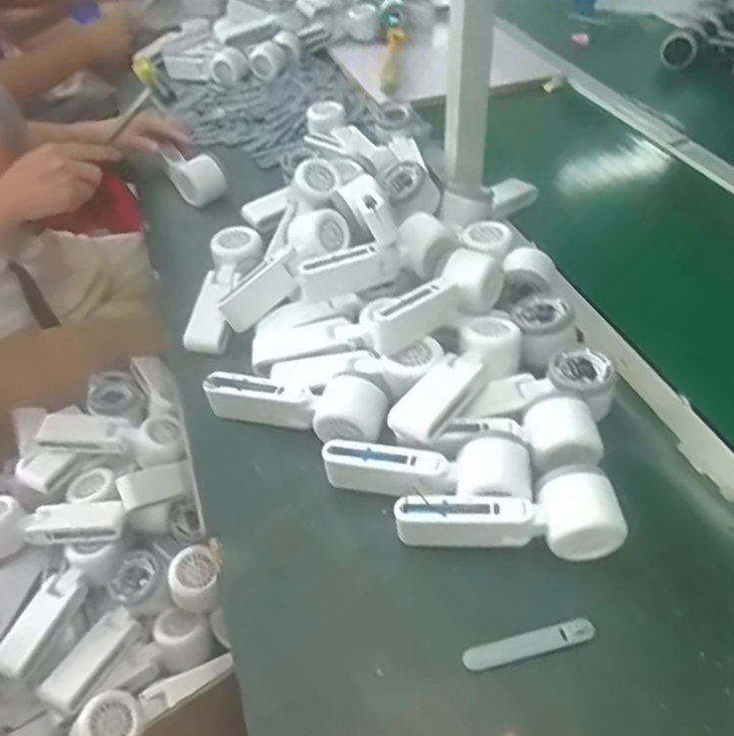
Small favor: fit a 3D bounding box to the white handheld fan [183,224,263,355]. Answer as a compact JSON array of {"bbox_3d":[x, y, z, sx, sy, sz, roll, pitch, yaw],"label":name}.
[{"bbox_3d":[-0.156,-0.094,0.705,0.057,0.039,0.159,5,60,11],"label":"white handheld fan"}]

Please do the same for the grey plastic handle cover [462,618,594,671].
[{"bbox_3d":[0.114,0.195,0.457,0.094,0.004,0.016,-13,46,-7],"label":"grey plastic handle cover"}]

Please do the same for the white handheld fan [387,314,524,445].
[{"bbox_3d":[0.083,0.008,0.574,0.049,0.041,0.151,31,54,30],"label":"white handheld fan"}]

